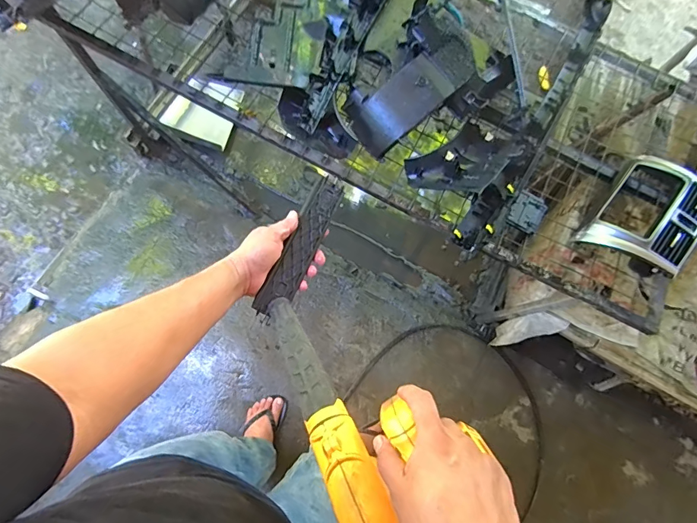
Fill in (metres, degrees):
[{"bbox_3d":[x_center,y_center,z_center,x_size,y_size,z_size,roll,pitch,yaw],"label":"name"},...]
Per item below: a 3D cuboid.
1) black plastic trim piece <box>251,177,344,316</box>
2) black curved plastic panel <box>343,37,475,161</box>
[{"bbox_3d":[-0.071,-0.023,0.626,0.043,0.025,0.220,25,74,5],"label":"black plastic trim piece"},{"bbox_3d":[0.142,-0.383,0.952,0.307,0.061,0.147,-36,79,7],"label":"black curved plastic panel"}]

